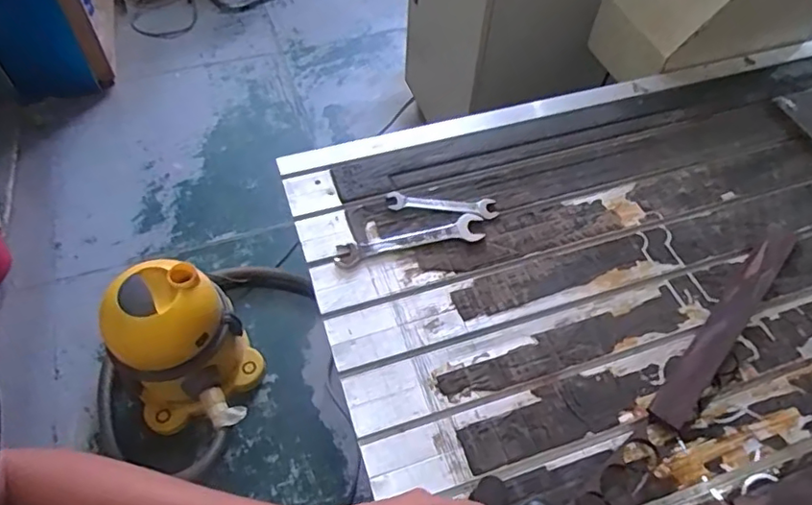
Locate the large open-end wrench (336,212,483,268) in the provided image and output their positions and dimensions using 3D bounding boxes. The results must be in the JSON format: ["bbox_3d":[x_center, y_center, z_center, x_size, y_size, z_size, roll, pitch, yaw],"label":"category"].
[{"bbox_3d":[0.009,-0.019,0.957,0.252,0.007,0.054,-14,57,-10],"label":"large open-end wrench"}]

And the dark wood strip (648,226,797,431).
[{"bbox_3d":[0.509,0.097,0.883,0.051,0.027,0.453,37,63,22],"label":"dark wood strip"}]

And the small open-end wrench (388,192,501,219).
[{"bbox_3d":[0.064,-0.083,1.003,0.190,0.006,0.045,4,55,2],"label":"small open-end wrench"}]

